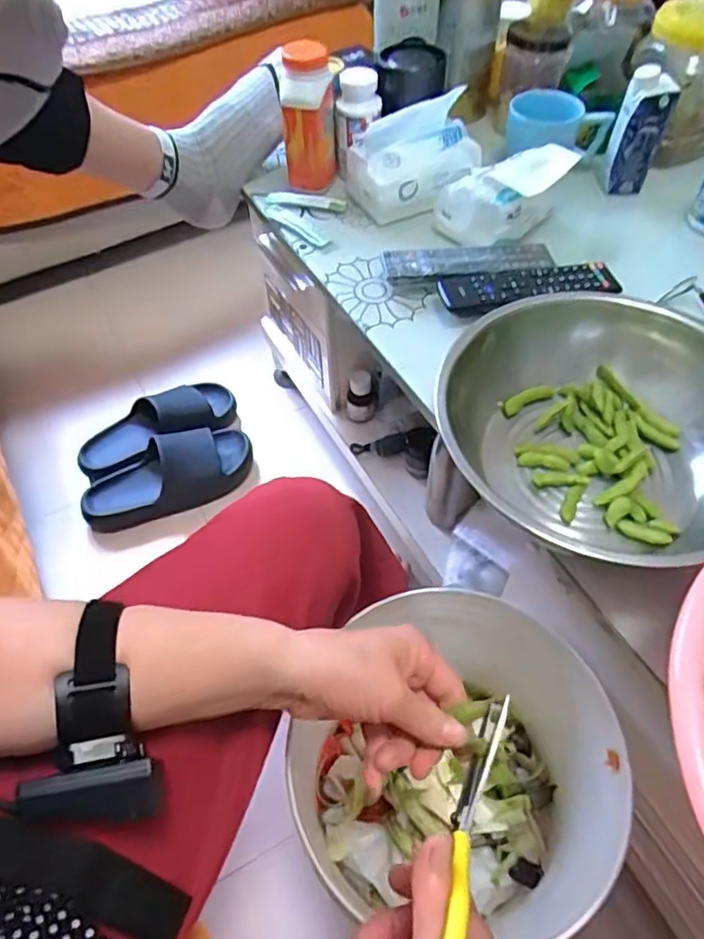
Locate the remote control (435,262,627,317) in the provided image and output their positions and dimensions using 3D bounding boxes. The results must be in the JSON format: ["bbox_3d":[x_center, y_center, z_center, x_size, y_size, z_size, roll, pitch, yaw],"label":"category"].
[{"bbox_3d":[0.196,-0.200,0.658,0.202,0.020,0.047,-7,54,-4],"label":"remote control"}]

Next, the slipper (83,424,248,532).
[{"bbox_3d":[-0.304,0.016,1.015,0.285,0.076,0.110,-22,57,-14],"label":"slipper"}]

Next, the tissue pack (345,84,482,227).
[{"bbox_3d":[0.076,-0.378,0.744,0.162,0.114,0.083,-3,54,-1],"label":"tissue pack"}]

